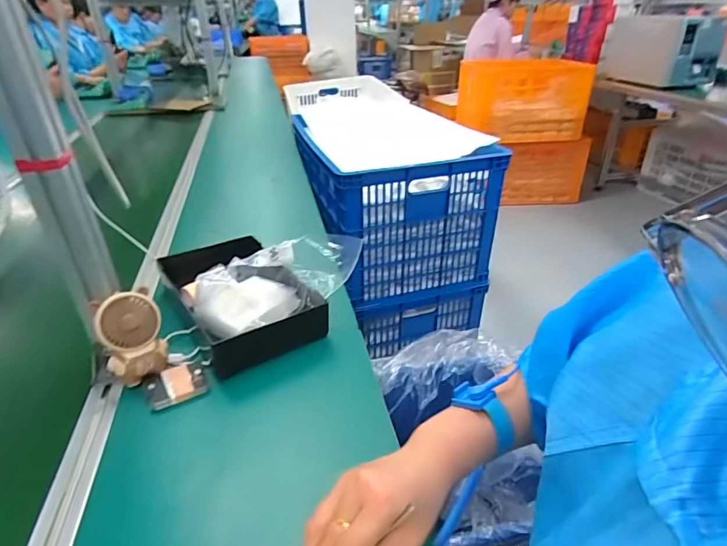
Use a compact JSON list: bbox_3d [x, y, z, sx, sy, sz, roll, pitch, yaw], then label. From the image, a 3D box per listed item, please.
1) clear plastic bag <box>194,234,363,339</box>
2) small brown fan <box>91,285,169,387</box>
[{"bbox_3d":[-0.110,0.007,0.624,0.239,0.078,0.110,-19,35,-26],"label":"clear plastic bag"},{"bbox_3d":[-0.279,0.074,0.534,0.067,0.103,0.044,-21,9,-36],"label":"small brown fan"}]

